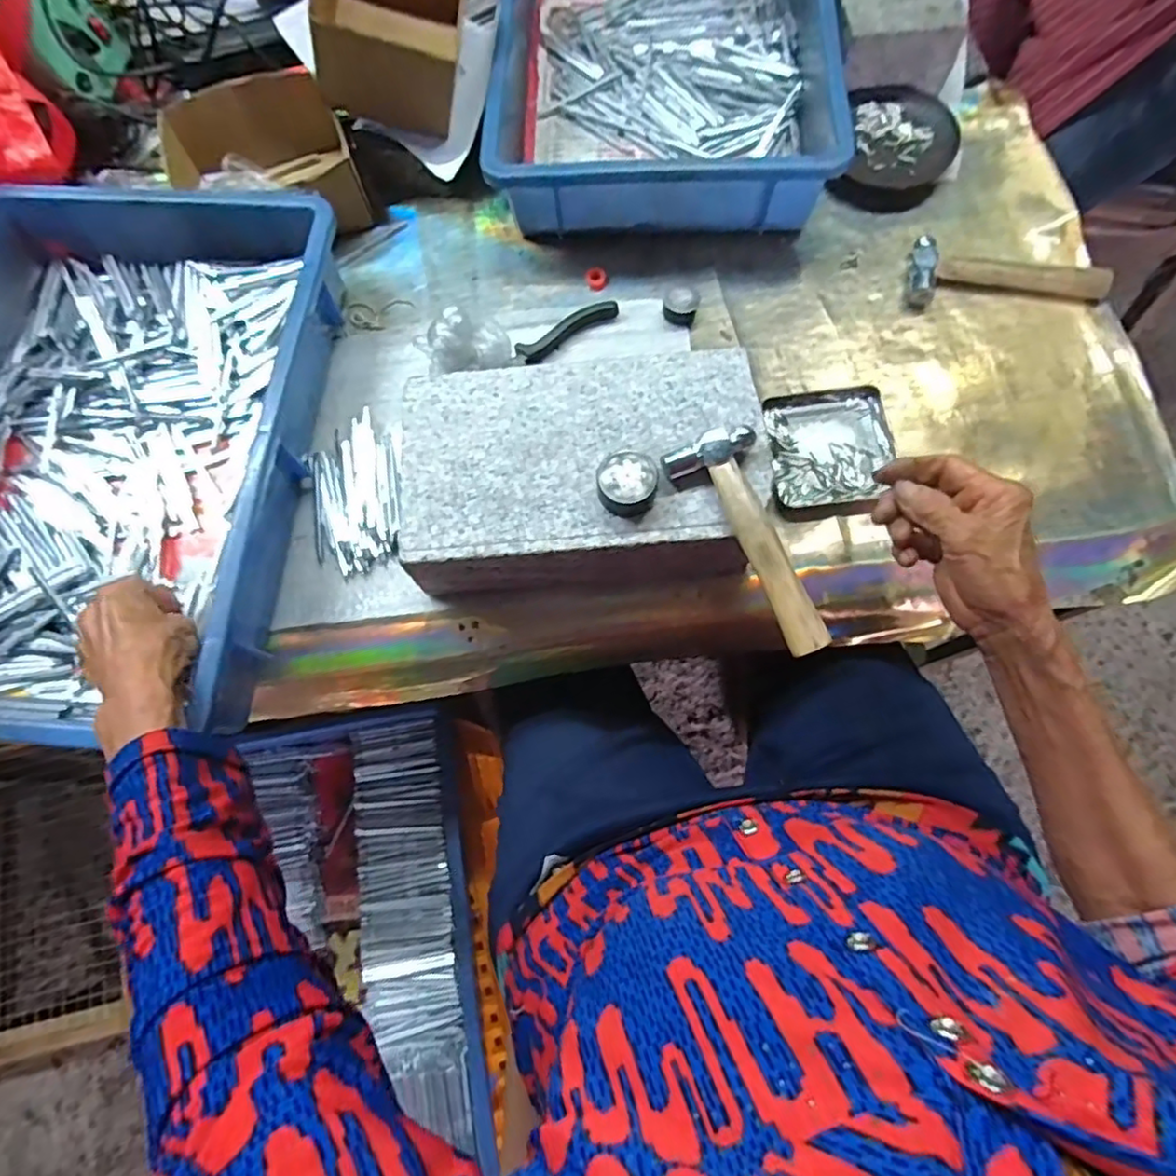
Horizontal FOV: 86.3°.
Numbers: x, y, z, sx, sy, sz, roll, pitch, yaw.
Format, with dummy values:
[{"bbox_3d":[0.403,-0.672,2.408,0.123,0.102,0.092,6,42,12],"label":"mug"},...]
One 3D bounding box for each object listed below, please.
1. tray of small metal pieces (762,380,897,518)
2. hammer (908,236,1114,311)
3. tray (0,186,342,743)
[{"bbox_3d":[0.191,-0.108,0.494,0.094,0.013,0.111,-3,72,1],"label":"tray of small metal pieces"},{"bbox_3d":[0.348,-0.255,0.521,0.152,0.025,0.062,12,73,6],"label":"hammer"},{"bbox_3d":[-0.366,-0.105,0.484,0.291,0.078,0.423,3,72,3],"label":"tray"}]

